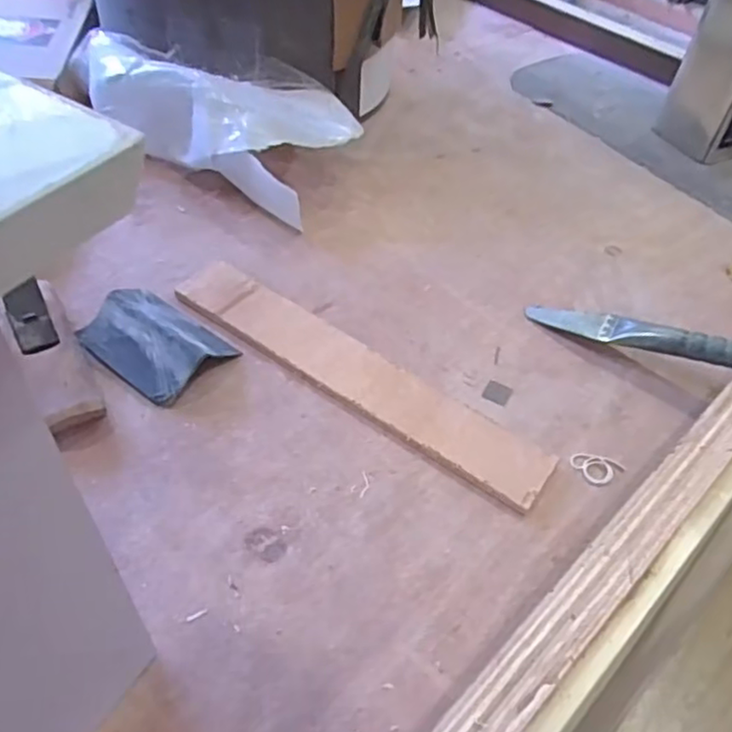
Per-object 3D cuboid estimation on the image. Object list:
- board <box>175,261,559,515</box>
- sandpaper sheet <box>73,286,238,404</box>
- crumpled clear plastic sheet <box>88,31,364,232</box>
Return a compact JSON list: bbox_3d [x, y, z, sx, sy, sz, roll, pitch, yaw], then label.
[{"bbox_3d":[-0.013,0.004,0.579,0.370,0.012,0.062,31,53,19],"label":"board"},{"bbox_3d":[-0.185,-0.023,0.575,0.114,0.032,0.082,32,54,20],"label":"sandpaper sheet"},{"bbox_3d":[-0.170,-0.288,0.753,0.331,0.106,0.164,26,52,17],"label":"crumpled clear plastic sheet"}]

